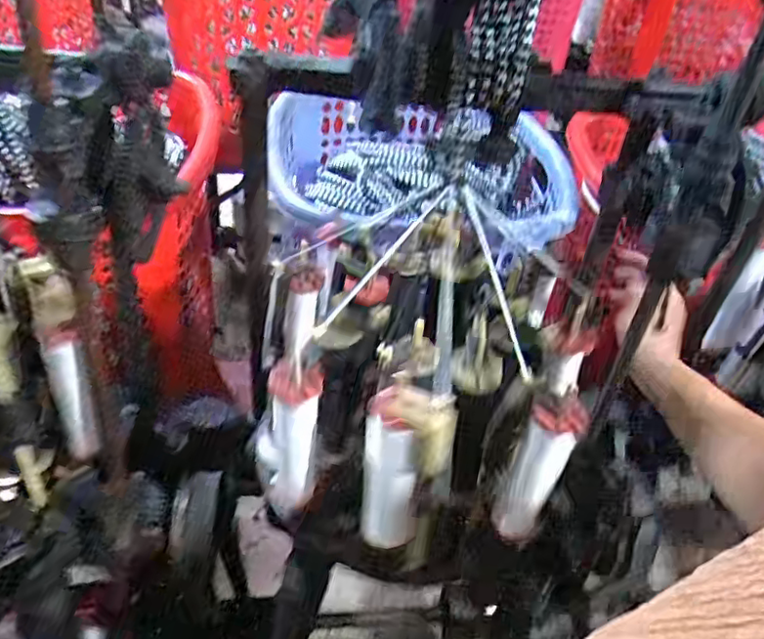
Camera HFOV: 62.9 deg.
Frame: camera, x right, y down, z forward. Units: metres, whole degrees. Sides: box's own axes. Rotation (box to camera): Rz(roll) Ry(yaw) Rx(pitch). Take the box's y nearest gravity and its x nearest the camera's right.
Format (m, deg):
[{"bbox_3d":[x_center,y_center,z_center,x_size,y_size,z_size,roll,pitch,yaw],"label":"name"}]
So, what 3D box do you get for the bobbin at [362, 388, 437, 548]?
[{"bbox_3d":[0.009,0.116,0.503,0.048,0.157,0.045,8,39,1],"label":"bobbin"}]

